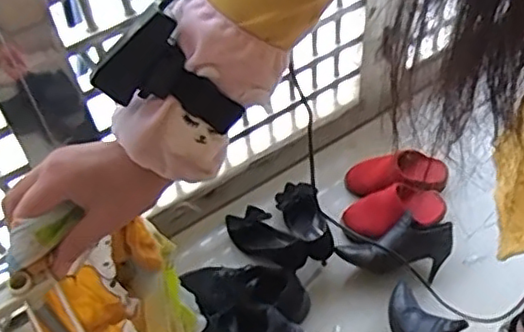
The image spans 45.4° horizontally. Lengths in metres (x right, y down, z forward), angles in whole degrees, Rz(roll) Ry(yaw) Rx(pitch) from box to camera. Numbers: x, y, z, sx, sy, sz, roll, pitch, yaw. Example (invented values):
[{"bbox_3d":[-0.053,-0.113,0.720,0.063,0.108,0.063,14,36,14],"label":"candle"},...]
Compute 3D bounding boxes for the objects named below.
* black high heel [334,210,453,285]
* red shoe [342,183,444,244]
[{"bbox_3d":[0.286,0.169,1.353,0.240,0.082,0.121,5,52,9],"label":"black high heel"},{"bbox_3d":[0.297,0.101,1.417,0.246,0.059,0.118,-20,53,-11],"label":"red shoe"}]

